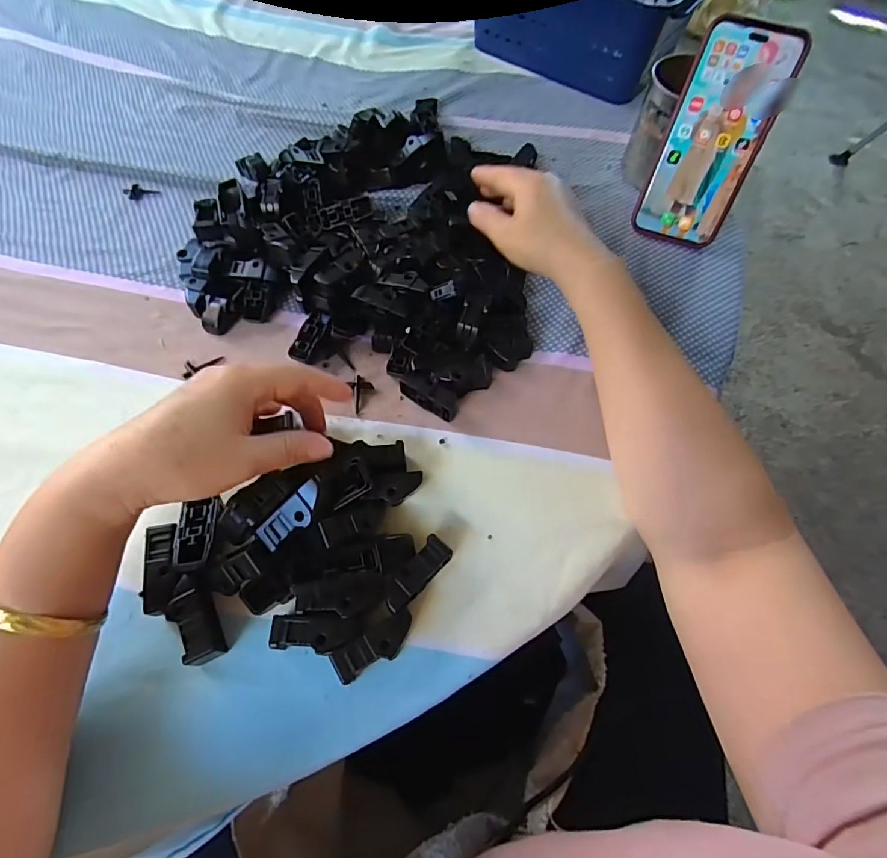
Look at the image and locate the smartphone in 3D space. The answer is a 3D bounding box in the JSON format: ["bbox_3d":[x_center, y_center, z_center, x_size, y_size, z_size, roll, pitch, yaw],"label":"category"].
[{"bbox_3d":[0.226,-0.242,0.402,0.075,0.160,0.009,22,30,10],"label":"smartphone"}]

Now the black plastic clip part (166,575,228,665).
[{"bbox_3d":[-0.141,0.110,0.272,0.018,0.026,0.047,-21,64,-13],"label":"black plastic clip part"}]

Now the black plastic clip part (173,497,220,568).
[{"bbox_3d":[-0.147,0.062,0.283,0.021,0.005,0.042,-8,49,-6],"label":"black plastic clip part"}]

